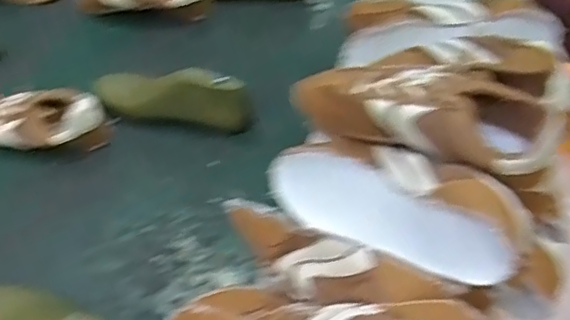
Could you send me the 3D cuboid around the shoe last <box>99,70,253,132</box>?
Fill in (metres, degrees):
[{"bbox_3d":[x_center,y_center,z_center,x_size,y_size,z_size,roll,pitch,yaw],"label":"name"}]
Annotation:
[{"bbox_3d":[-0.157,-0.088,0.824,0.225,0.069,0.062,7,51,9],"label":"shoe last"}]

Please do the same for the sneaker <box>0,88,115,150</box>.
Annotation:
[{"bbox_3d":[-0.353,-0.054,0.826,0.225,0.068,0.082,3,50,6],"label":"sneaker"}]

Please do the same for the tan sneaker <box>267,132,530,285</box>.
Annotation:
[{"bbox_3d":[0.087,0.036,0.509,0.235,0.065,0.076,16,51,38],"label":"tan sneaker"}]

